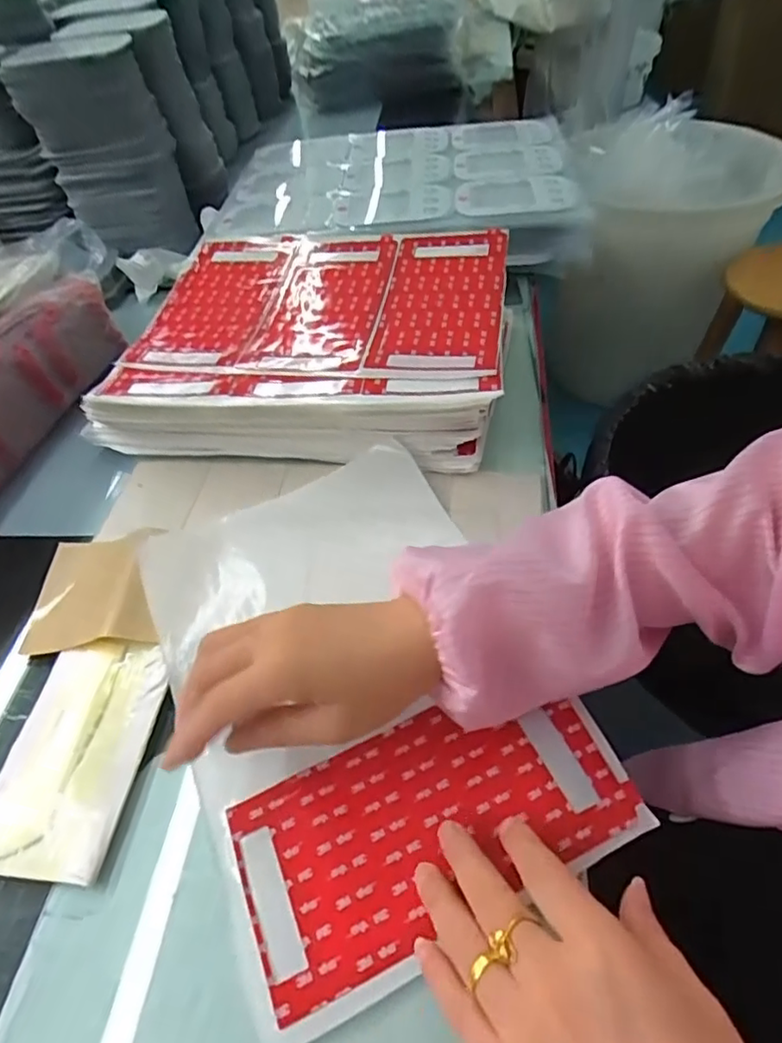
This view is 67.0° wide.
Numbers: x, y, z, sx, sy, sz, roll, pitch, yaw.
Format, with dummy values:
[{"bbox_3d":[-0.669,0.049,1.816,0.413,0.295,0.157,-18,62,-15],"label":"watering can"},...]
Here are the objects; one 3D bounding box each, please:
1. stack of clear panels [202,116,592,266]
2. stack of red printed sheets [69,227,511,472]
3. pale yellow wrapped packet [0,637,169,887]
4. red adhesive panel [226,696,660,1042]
[{"bbox_3d":[0.007,-0.419,0.732,0.427,0.045,0.351,3,50,9],"label":"stack of clear panels"},{"bbox_3d":[-0.065,-0.165,0.531,0.316,0.067,0.254,3,51,8],"label":"stack of red printed sheets"},{"bbox_3d":[-0.185,0.132,0.347,0.078,0.006,0.131,3,51,9],"label":"pale yellow wrapped packet"},{"bbox_3d":[0.022,0.157,0.310,0.206,0.009,0.104,-23,52,-12],"label":"red adhesive panel"}]

